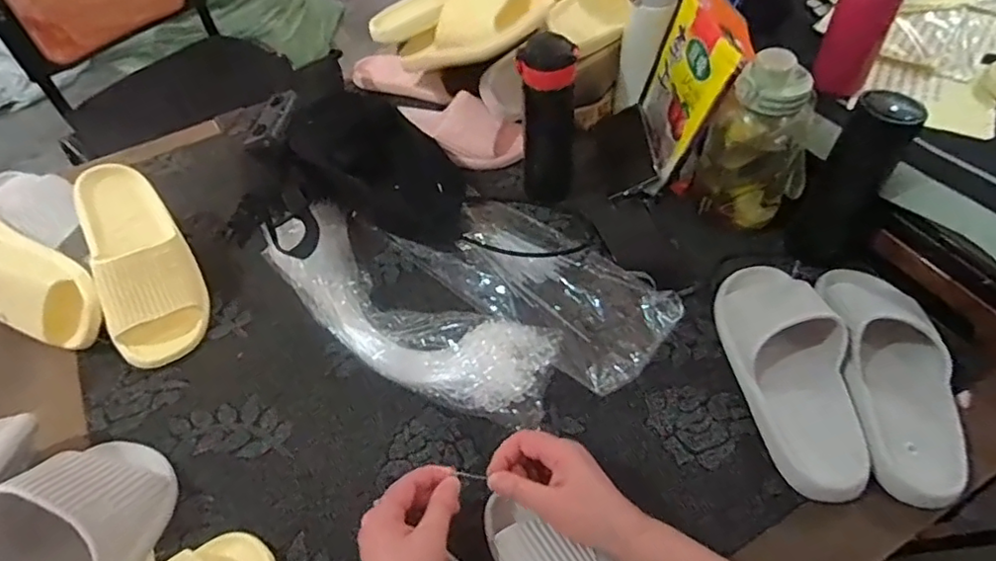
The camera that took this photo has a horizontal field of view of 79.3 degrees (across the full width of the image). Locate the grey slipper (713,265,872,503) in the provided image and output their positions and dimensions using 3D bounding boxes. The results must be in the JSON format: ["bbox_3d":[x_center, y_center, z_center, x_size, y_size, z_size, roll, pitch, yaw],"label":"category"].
[{"bbox_3d":[0.302,0.088,0.612,0.100,0.057,0.250,-6,52,0],"label":"grey slipper"}]

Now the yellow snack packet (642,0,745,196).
[{"bbox_3d":[0.234,-0.241,0.779,0.016,0.195,0.164,3,48,-12],"label":"yellow snack packet"}]

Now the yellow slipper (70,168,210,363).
[{"bbox_3d":[-0.418,-0.030,0.695,0.101,0.059,0.248,-23,78,-14],"label":"yellow slipper"}]

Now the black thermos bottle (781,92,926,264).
[{"bbox_3d":[0.420,-0.122,0.704,0.081,0.203,0.085,31,60,25],"label":"black thermos bottle"}]

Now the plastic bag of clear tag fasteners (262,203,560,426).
[{"bbox_3d":[-0.119,0.030,0.699,0.426,0.049,0.144,28,59,24],"label":"plastic bag of clear tag fasteners"}]

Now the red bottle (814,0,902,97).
[{"bbox_3d":[0.433,-0.305,0.721,0.063,0.198,0.055,26,58,22],"label":"red bottle"}]

